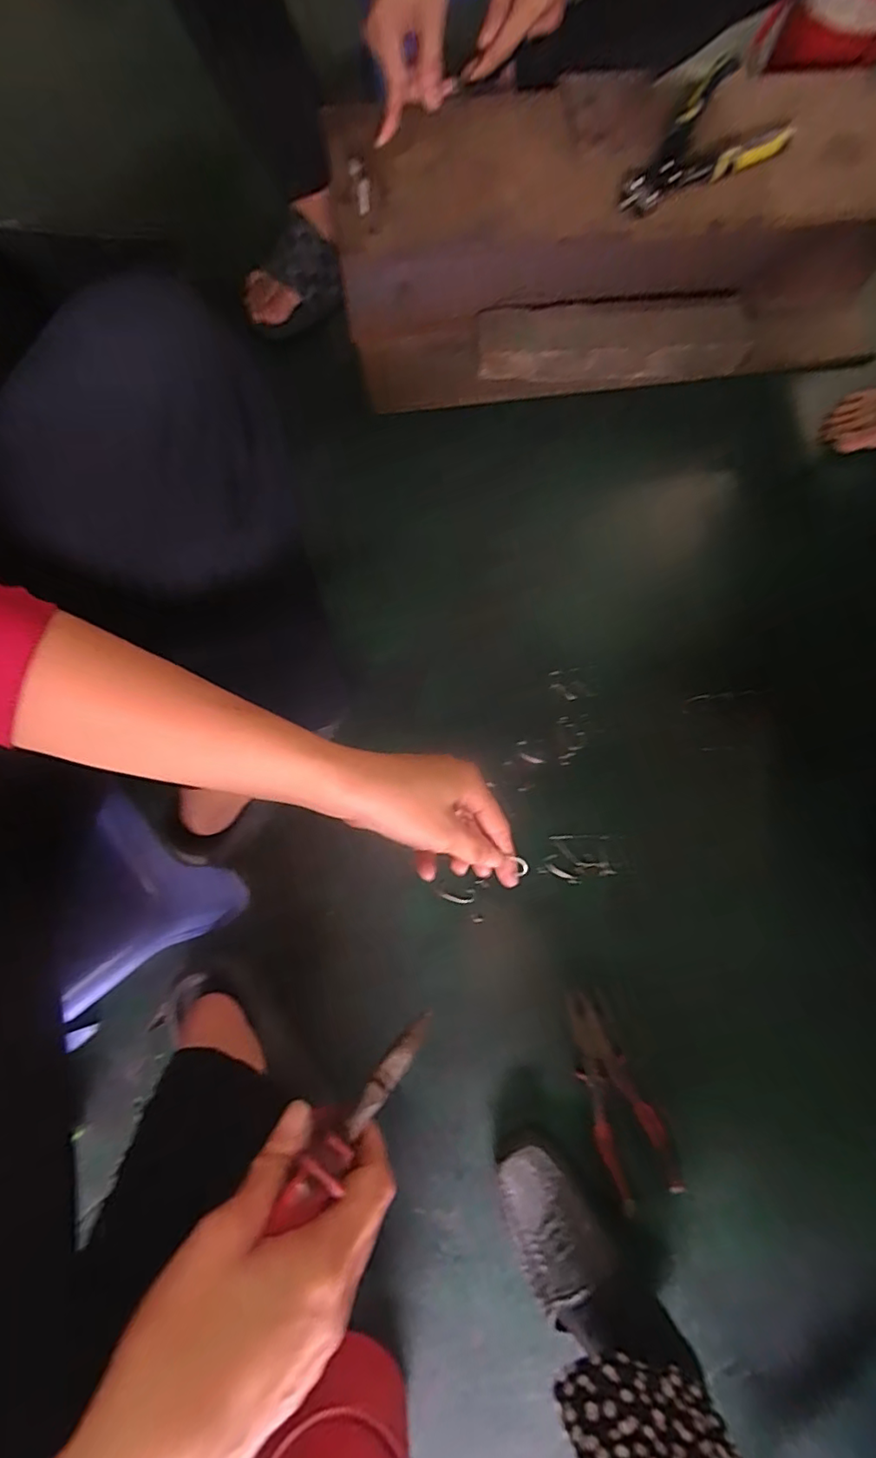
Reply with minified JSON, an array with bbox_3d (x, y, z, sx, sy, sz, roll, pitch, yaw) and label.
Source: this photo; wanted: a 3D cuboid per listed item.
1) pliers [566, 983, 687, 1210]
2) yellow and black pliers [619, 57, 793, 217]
[{"bbox_3d":[0.174,0.364,0.554,0.064,0.020,0.184,-20,80,-5],"label":"pliers"},{"bbox_3d":[0.271,-0.584,0.563,0.098,0.033,0.203,41,81,7],"label":"yellow and black pliers"}]

